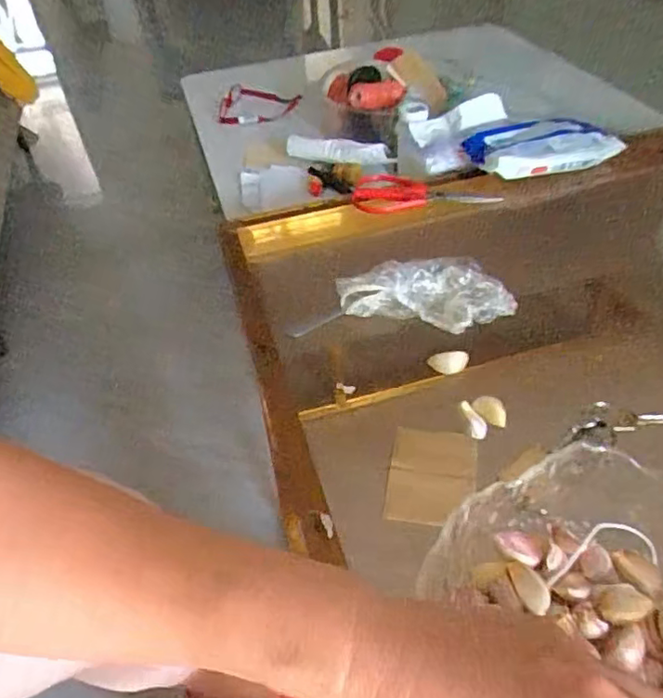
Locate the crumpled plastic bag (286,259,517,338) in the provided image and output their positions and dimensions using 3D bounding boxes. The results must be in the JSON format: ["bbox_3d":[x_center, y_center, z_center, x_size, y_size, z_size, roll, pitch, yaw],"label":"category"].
[{"bbox_3d":[0.062,-0.049,0.528,0.192,0.037,0.070,-2,44,4],"label":"crumpled plastic bag"}]

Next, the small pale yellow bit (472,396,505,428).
[{"bbox_3d":[0.119,0.045,0.440,0.017,0.029,0.014,-45,9,9],"label":"small pale yellow bit"}]

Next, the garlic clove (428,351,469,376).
[{"bbox_3d":[0.095,0.011,0.475,0.031,0.017,0.011,-12,45,-5],"label":"garlic clove"}]

